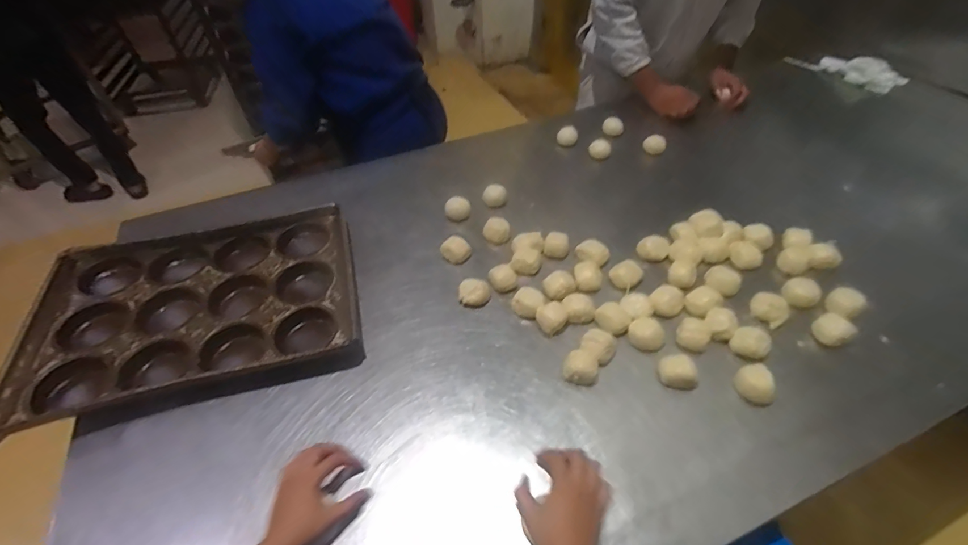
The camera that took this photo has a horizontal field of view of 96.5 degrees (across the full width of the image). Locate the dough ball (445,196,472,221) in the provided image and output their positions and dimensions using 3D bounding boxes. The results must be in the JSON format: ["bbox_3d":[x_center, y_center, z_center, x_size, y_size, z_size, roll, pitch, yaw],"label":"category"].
[{"bbox_3d":[-0.056,-0.136,0.938,0.053,0.037,0.049,-1,48,1],"label":"dough ball"}]

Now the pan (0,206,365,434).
[{"bbox_3d":[-0.536,0.063,0.794,0.590,0.056,0.379,-11,48,-8],"label":"pan"}]

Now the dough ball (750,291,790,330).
[{"bbox_3d":[0.497,0.063,0.753,0.061,0.034,0.059,30,55,28],"label":"dough ball"}]

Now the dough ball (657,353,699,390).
[{"bbox_3d":[0.301,0.151,0.669,0.055,0.033,0.045,5,47,9],"label":"dough ball"}]

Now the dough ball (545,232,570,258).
[{"bbox_3d":[0.148,-0.052,0.877,0.049,0.041,0.045,-1,48,1],"label":"dough ball"}]

